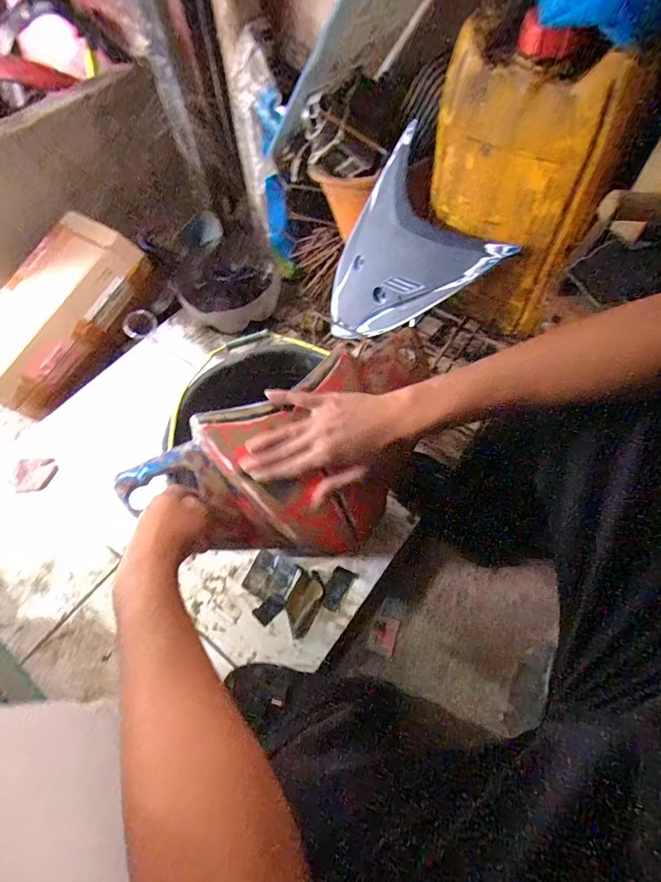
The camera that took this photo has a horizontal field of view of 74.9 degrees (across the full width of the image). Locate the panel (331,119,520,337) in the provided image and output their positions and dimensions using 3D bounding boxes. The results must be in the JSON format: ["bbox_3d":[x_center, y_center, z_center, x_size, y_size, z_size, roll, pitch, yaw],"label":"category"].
[{"bbox_3d":[0.140,-0.324,0.745,0.268,0.216,0.217,7,61,5],"label":"panel"}]

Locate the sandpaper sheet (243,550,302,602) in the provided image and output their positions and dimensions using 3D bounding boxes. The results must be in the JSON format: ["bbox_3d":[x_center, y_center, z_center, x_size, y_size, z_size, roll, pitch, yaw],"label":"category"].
[{"bbox_3d":[-0.106,0.248,0.786,0.086,0.007,0.077,23,64,14],"label":"sandpaper sheet"}]

